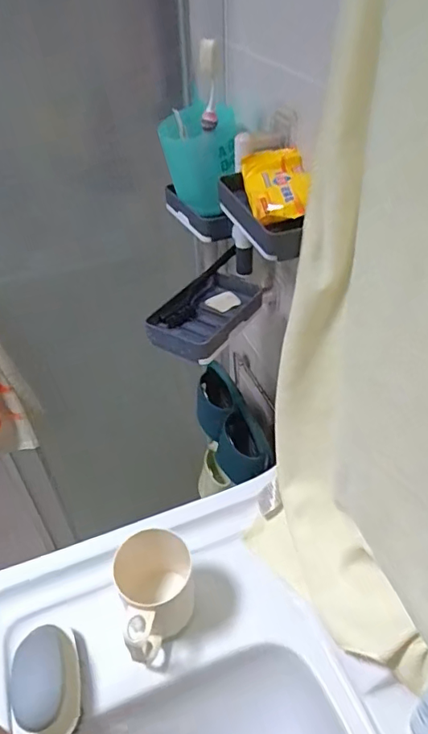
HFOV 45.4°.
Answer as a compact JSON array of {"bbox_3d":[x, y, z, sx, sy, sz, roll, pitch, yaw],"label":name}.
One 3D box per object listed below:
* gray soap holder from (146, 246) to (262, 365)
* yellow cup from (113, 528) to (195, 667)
[{"bbox_3d":[0.001,-0.071,0.597,0.090,0.035,0.158,25,50,27],"label":"gray soap holder"},{"bbox_3d":[-0.058,0.248,0.548,0.076,0.111,0.096,-13,44,-10],"label":"yellow cup"}]

